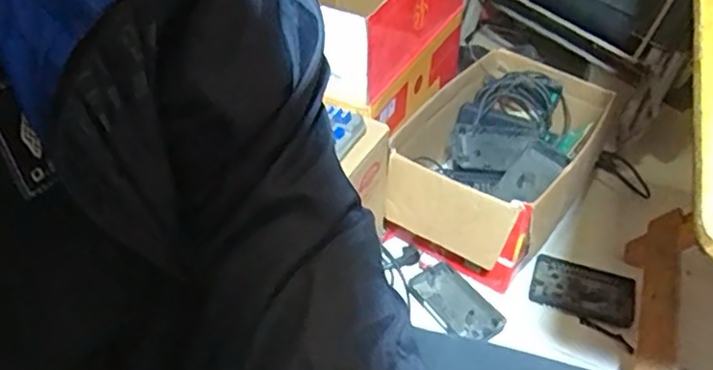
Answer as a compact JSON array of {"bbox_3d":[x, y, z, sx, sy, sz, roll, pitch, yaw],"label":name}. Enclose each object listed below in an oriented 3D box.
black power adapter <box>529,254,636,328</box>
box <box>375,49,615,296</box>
[{"bbox_3d":[0.369,0.173,1.010,0.161,0.025,0.099,17,45,18],"label":"black power adapter"},{"bbox_3d":[0.237,-0.038,1.088,0.296,0.186,0.413,28,49,28],"label":"box"}]

